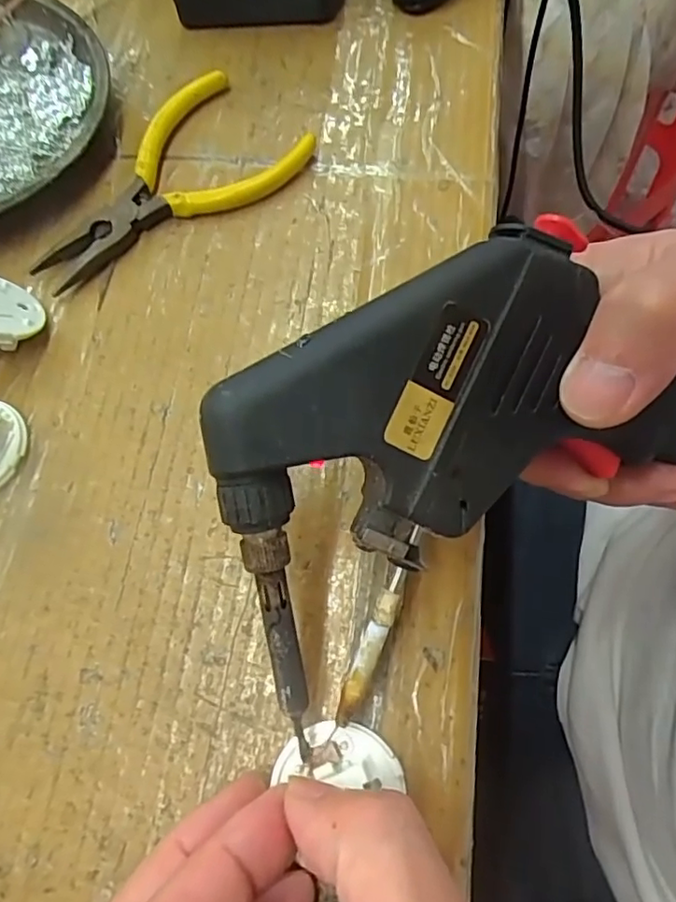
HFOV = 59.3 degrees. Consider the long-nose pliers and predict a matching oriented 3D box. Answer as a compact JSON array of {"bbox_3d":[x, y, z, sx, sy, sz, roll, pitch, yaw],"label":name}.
[{"bbox_3d":[-0.073,-0.109,0.247,0.118,0.013,0.063,-41,73,-12],"label":"long-nose pliers"}]

